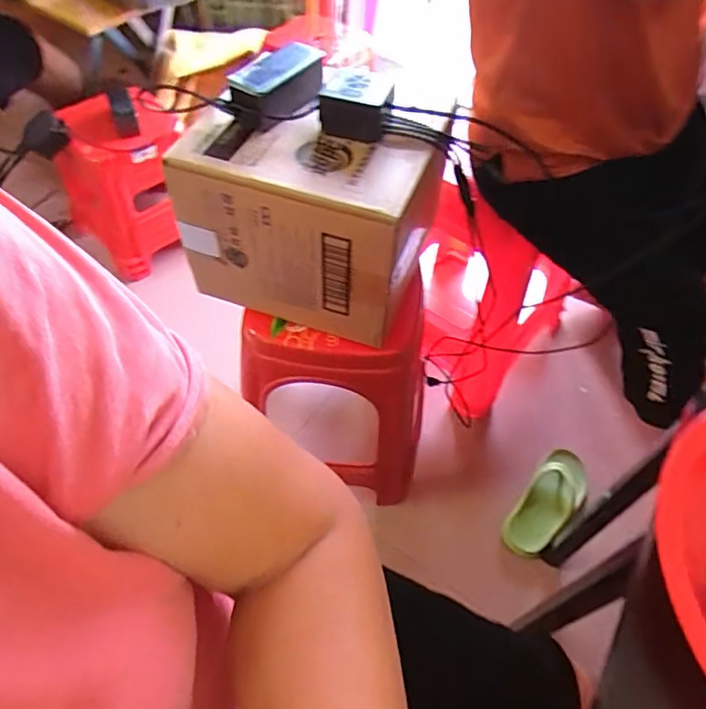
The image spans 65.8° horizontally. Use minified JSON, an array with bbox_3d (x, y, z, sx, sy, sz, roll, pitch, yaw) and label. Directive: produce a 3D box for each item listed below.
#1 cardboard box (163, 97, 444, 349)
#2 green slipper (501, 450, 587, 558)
[{"bbox_3d":[-0.064,-0.166,0.711,0.283,0.223,0.140,18,56,11],"label":"cardboard box"},{"bbox_3d":[0.380,0.281,1.061,0.101,0.078,0.246,37,61,22],"label":"green slipper"}]

